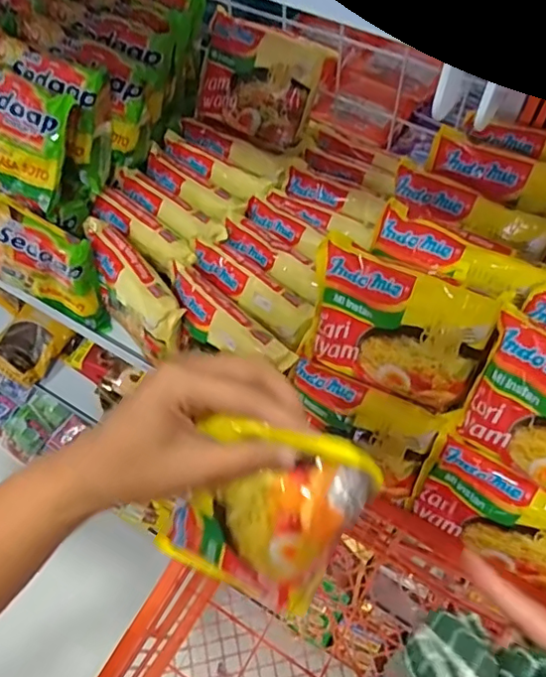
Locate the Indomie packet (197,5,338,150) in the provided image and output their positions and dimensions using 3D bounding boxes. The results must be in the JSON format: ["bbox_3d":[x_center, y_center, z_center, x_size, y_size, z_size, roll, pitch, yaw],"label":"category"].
[{"bbox_3d":[-0.013,-0.243,0.539,0.124,0.098,0.018,30,28,16],"label":"Indomie packet"}]

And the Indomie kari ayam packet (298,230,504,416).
[{"bbox_3d":[0.090,-0.009,0.415,0.127,0.100,0.028,27,33,18],"label":"Indomie kari ayam packet"}]

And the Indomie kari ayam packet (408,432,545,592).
[{"bbox_3d":[0.168,0.126,0.404,0.128,0.083,0.029,29,35,15],"label":"Indomie kari ayam packet"}]

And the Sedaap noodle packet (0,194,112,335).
[{"bbox_3d":[-0.220,-0.067,0.536,0.122,0.096,0.047,30,63,18],"label":"Sedaap noodle packet"}]

